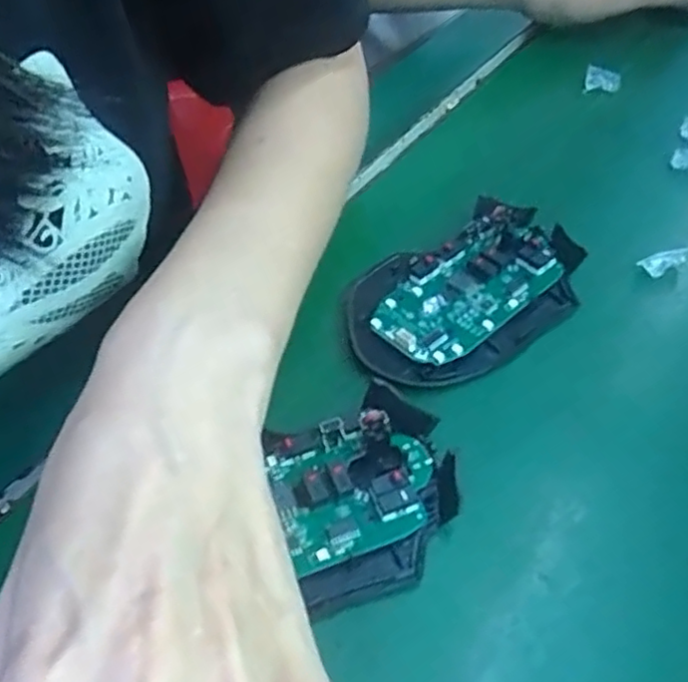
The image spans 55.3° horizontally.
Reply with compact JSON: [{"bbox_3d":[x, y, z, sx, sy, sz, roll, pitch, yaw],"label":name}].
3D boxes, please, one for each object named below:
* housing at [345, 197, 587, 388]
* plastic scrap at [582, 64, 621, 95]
[{"bbox_3d":[0.053,-0.022,0.288,0.114,0.025,0.071,-34,56,-25],"label":"housing"},{"bbox_3d":[0.161,-0.163,0.409,0.022,0.018,0.011,16,51,18],"label":"plastic scrap"}]

